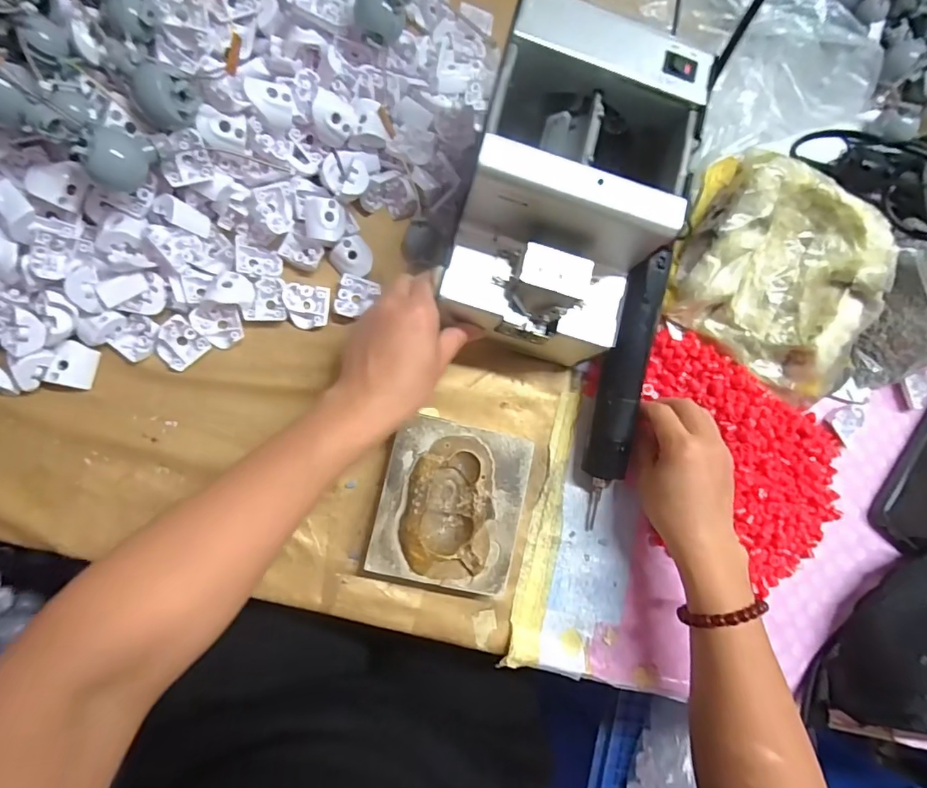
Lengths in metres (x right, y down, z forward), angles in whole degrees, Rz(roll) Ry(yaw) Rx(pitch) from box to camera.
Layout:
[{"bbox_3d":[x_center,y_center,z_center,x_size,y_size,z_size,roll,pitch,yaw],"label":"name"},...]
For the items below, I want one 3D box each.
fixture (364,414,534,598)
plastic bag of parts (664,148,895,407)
[{"bbox_3d":[-0.009,0.080,0.374,0.103,0.033,0.114,14,81,-7],"label":"fixture"},{"bbox_3d":[0.269,-0.096,0.416,0.187,0.047,0.166,26,84,-6],"label":"plastic bag of parts"}]

